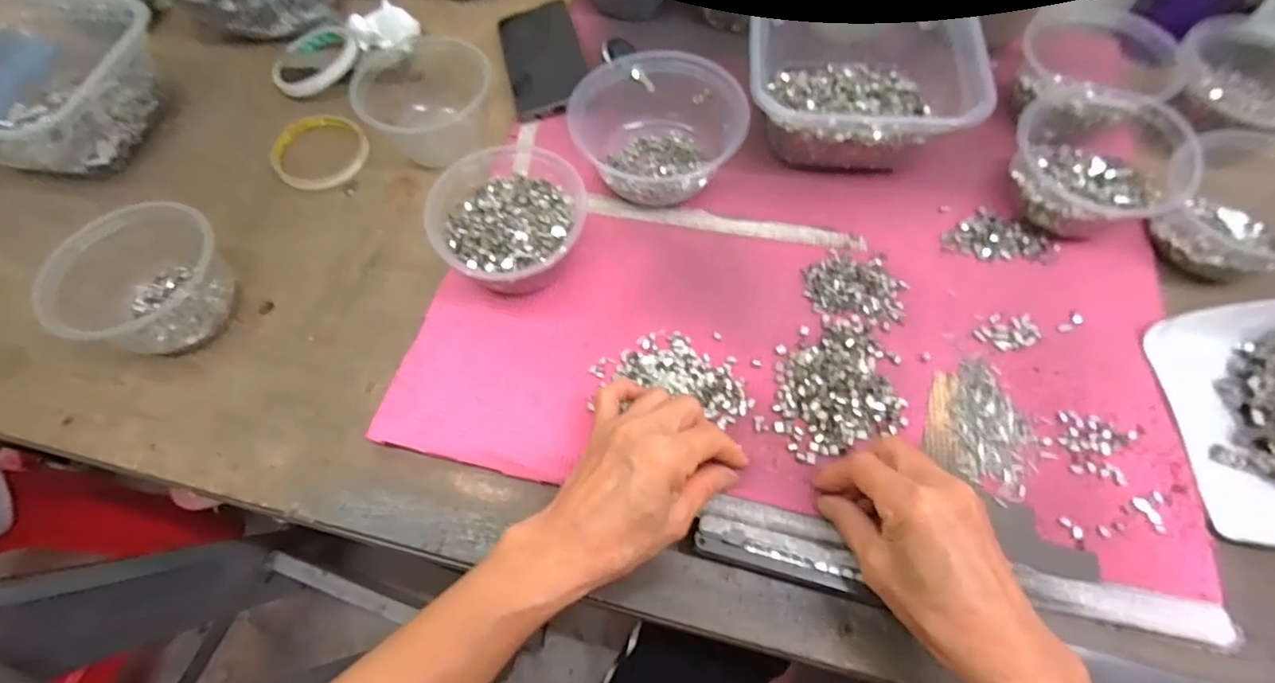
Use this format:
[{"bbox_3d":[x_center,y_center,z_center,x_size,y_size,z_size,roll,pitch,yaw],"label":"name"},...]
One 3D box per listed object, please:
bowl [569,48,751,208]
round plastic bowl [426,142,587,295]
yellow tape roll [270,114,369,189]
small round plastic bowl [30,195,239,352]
[{"bbox_3d":[0.011,-0.187,0.479,0.134,0.060,0.162,-13,65,-4],"label":"bowl"},{"bbox_3d":[-0.094,-0.090,0.431,0.108,0.064,0.107,-1,65,2],"label":"round plastic bowl"},{"bbox_3d":[-0.293,-0.177,0.528,0.081,0.007,0.089,-1,65,2],"label":"yellow tape roll"},{"bbox_3d":[-0.365,-0.044,0.430,0.106,0.062,0.107,-13,65,-3],"label":"small round plastic bowl"}]

